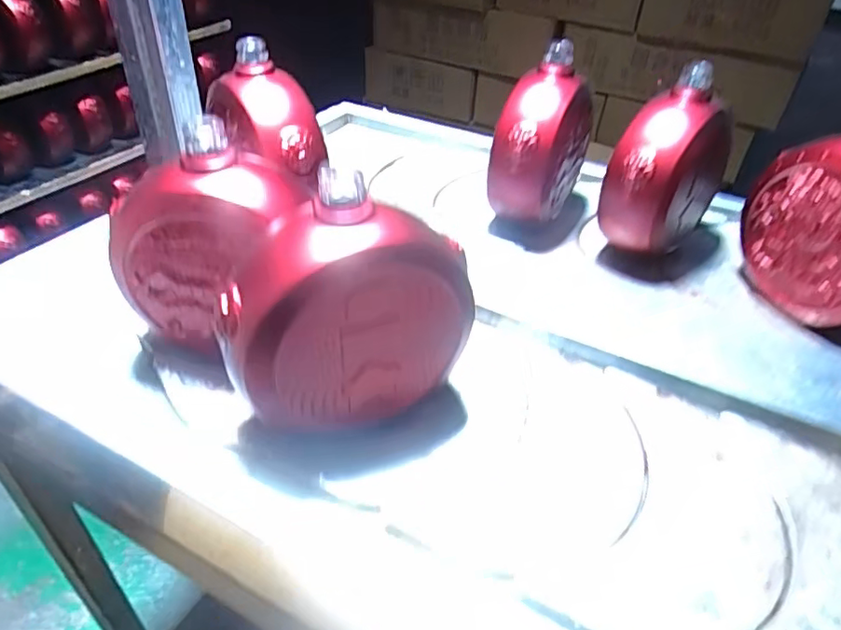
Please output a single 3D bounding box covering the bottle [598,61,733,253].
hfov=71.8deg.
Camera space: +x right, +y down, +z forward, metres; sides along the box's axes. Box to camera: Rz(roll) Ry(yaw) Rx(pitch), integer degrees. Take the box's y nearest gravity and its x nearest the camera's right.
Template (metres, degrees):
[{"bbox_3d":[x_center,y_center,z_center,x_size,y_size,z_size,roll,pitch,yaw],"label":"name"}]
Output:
[{"bbox_3d":[0.210,-0.117,0.501,0.073,0.147,0.128,31,46,28],"label":"bottle"}]

